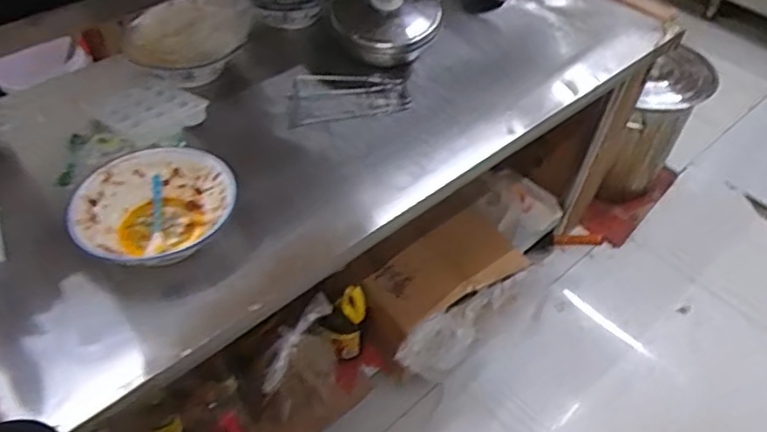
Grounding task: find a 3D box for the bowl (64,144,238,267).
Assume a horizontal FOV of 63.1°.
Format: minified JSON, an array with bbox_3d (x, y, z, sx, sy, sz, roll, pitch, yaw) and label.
[{"bbox_3d":[-0.336,-0.009,0.926,0.194,0.072,0.224,27,51,21],"label":"bowl"}]

